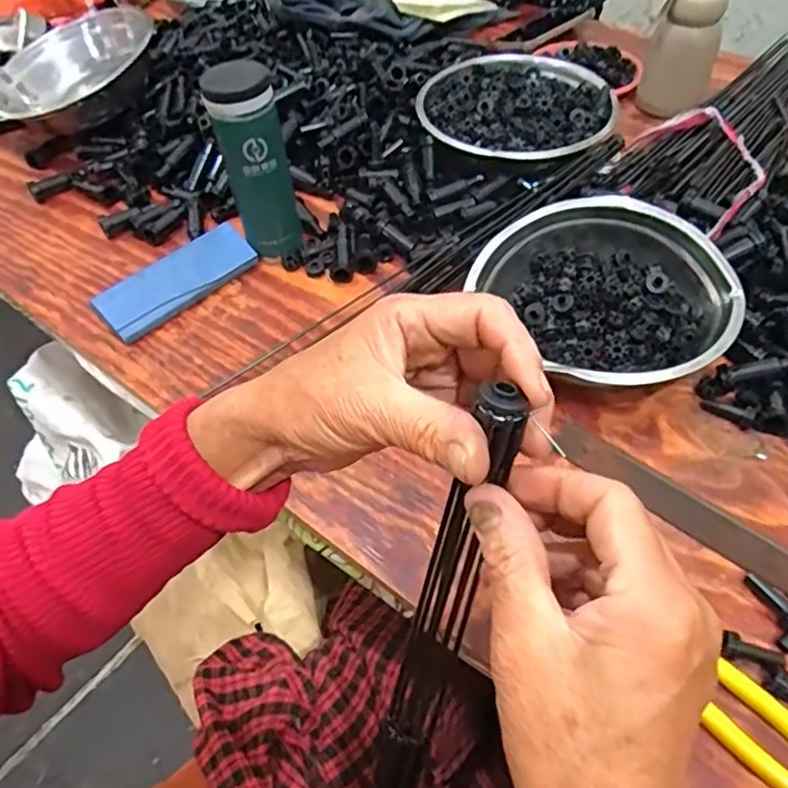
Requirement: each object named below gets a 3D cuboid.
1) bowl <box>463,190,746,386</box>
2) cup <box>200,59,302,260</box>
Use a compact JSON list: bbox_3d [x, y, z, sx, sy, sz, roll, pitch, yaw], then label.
[{"bbox_3d":[0.184,-0.080,0.541,0.174,0.095,0.189,-1,50,1],"label":"bowl"},{"bbox_3d":[-0.131,-0.217,0.602,0.060,0.174,0.059,-1,50,1],"label":"cup"}]

